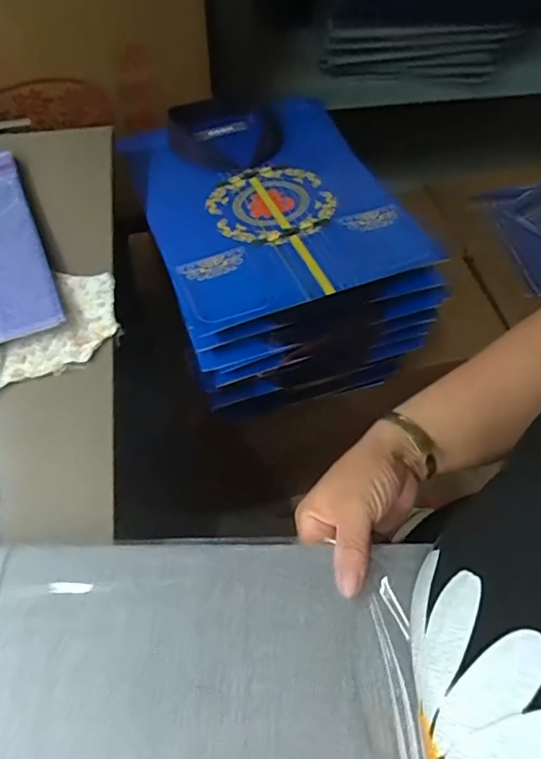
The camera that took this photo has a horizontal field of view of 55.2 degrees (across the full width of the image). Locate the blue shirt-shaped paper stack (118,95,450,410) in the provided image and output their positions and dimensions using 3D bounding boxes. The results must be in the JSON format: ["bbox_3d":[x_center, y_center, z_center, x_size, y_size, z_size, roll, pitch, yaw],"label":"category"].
[{"bbox_3d":[0.010,-0.193,0.674,0.278,0.130,0.391,-11,58,-9],"label":"blue shirt-shaped paper stack"}]

